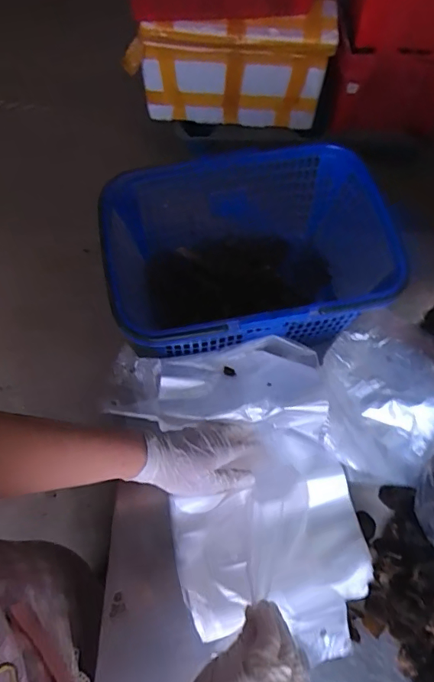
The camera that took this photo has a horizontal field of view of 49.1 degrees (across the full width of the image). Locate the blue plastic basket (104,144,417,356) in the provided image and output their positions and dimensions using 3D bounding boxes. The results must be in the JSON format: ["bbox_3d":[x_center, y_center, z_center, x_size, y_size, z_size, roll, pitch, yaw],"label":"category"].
[{"bbox_3d":[0.058,-0.094,0.635,0.369,0.178,0.237,-11,66,-5],"label":"blue plastic basket"}]

